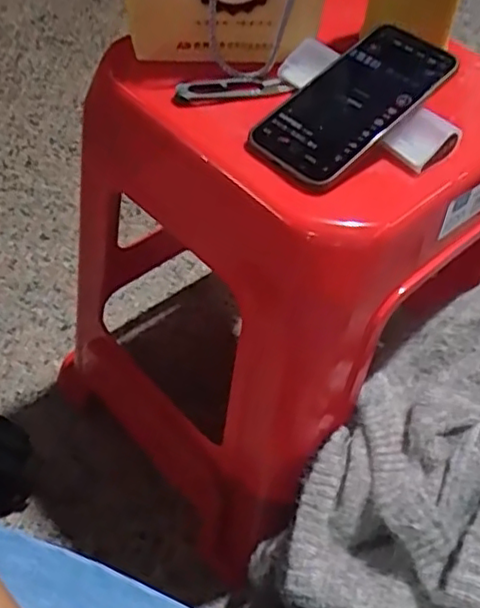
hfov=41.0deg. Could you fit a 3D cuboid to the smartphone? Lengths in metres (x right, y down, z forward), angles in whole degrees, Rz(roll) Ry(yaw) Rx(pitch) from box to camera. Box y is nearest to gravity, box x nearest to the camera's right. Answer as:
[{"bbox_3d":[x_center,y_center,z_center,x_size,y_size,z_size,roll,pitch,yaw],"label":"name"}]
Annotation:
[{"bbox_3d":[0.081,-0.151,0.475,0.155,0.014,0.088,-42,58,-15],"label":"smartphone"}]

